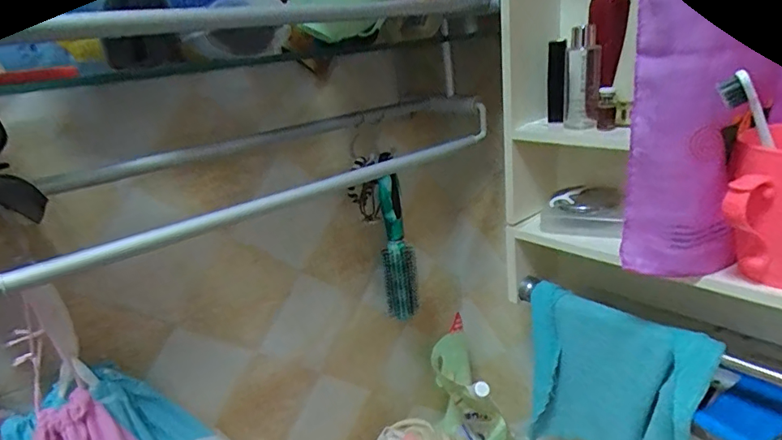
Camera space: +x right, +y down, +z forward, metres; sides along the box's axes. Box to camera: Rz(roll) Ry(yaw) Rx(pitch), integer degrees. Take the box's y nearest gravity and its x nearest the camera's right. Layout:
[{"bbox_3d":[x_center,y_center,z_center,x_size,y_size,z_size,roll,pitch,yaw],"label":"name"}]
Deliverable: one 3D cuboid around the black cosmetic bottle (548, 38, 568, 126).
[{"bbox_3d":[0.170,-0.140,0.483,0.016,0.078,0.019,-1,22,15],"label":"black cosmetic bottle"}]

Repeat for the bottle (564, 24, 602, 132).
[{"bbox_3d":[0.187,-0.138,0.460,0.030,0.093,0.024,1,22,20],"label":"bottle"}]

